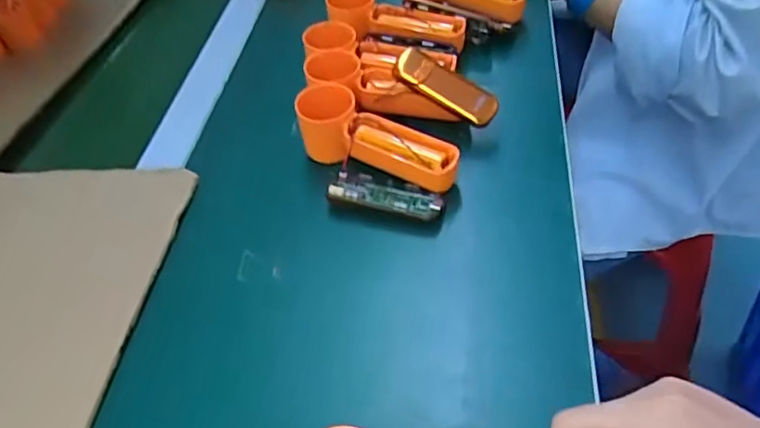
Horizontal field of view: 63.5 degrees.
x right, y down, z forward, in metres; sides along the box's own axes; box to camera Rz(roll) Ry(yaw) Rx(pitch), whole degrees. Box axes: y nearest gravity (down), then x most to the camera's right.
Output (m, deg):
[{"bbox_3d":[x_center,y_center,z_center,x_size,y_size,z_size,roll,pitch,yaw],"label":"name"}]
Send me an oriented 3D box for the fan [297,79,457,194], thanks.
[{"bbox_3d":[0.001,-0.053,0.453,0.126,0.056,0.045,16,53,24],"label":"fan"}]

